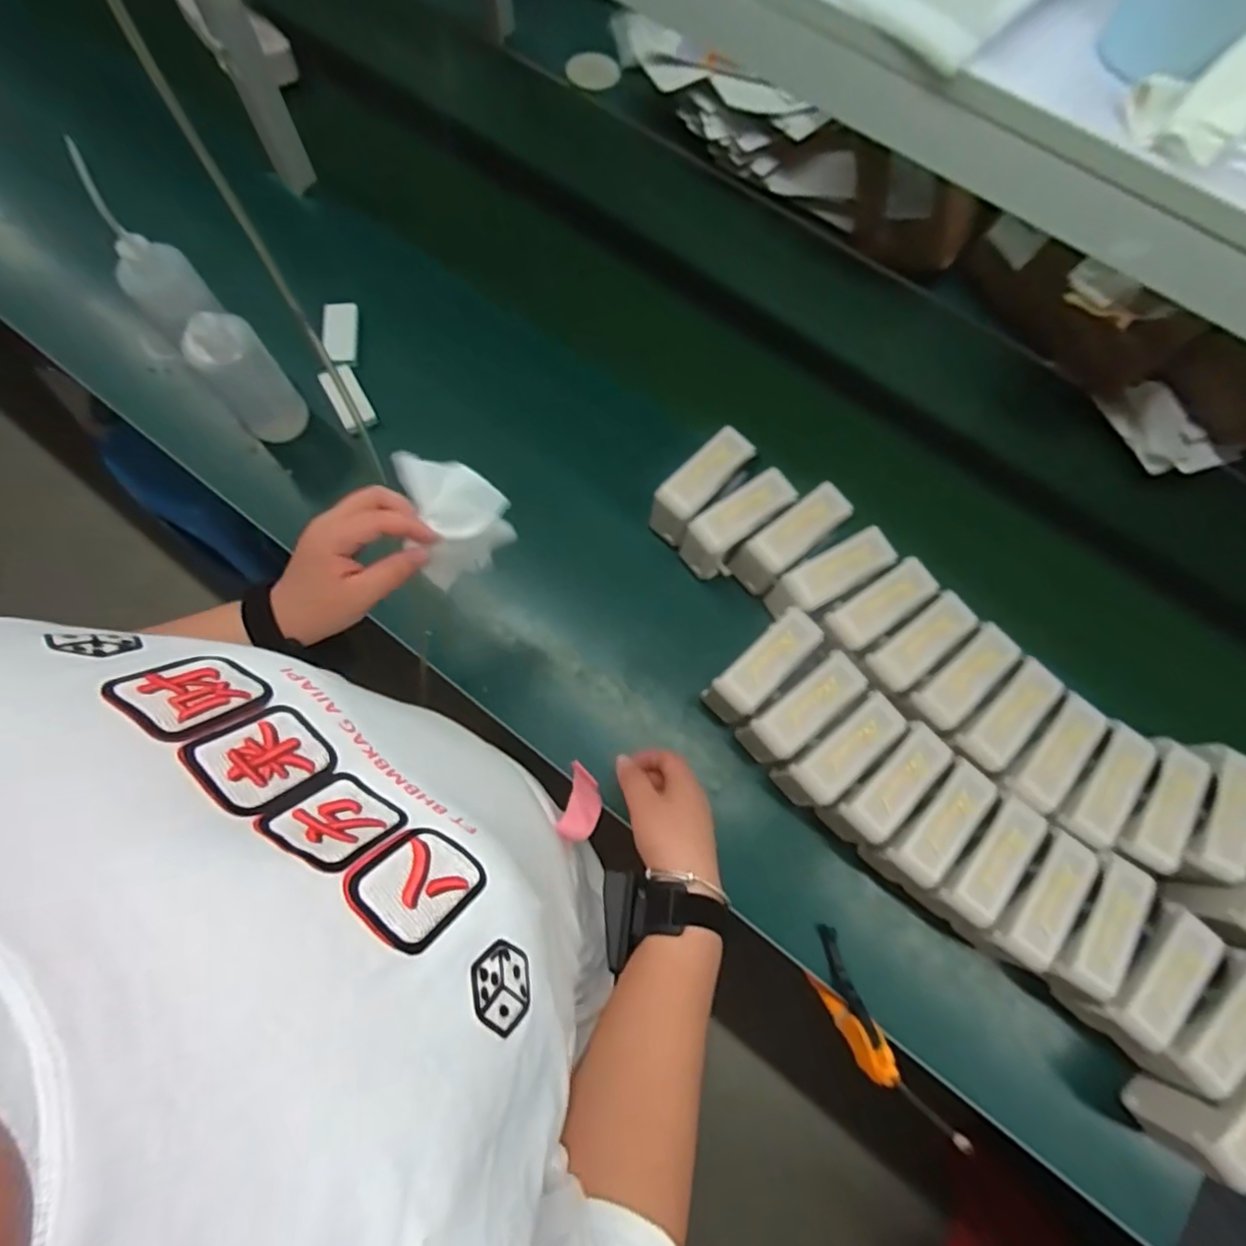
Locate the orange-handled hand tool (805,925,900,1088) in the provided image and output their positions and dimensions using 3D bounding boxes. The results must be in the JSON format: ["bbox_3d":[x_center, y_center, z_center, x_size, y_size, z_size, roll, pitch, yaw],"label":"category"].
[{"bbox_3d":[0.221,0.377,0.619,0.033,0.042,0.138,-15,50,-7],"label":"orange-handled hand tool"}]

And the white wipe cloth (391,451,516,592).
[{"bbox_3d":[-0.131,-0.086,0.507,0.075,0.074,0.076,-12,70,-5],"label":"white wipe cloth"}]

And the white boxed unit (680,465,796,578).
[{"bbox_3d":[0.131,-0.109,0.711,0.126,0.090,0.054,-31,73,-12],"label":"white boxed unit"}]

